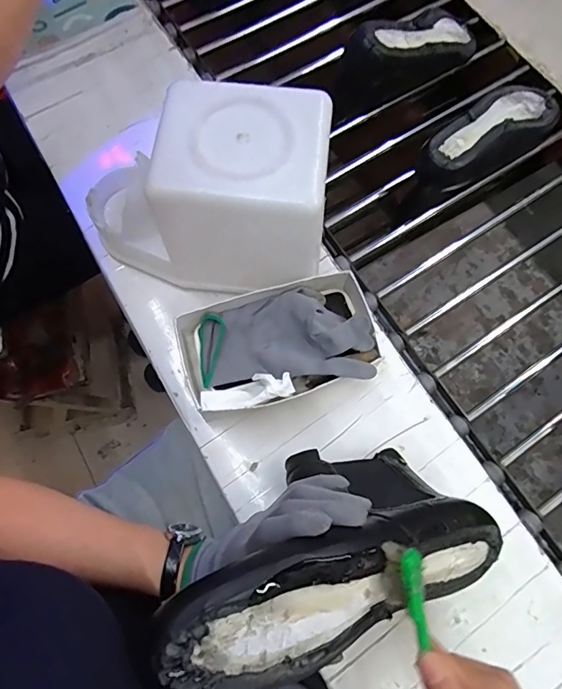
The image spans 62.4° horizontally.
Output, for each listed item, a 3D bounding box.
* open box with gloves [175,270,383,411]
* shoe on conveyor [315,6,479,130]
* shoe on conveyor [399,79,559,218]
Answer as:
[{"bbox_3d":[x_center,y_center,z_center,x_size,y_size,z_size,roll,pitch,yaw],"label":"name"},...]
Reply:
[{"bbox_3d":[0.000,0.001,0.466,0.188,0.066,0.115,-18,72,-6],"label":"open box with gloves"},{"bbox_3d":[0.176,-0.377,0.619,0.252,0.129,0.073,-38,75,-12],"label":"shoe on conveyor"},{"bbox_3d":[0.253,-0.259,0.601,0.251,0.075,0.074,-33,74,-11],"label":"shoe on conveyor"}]

